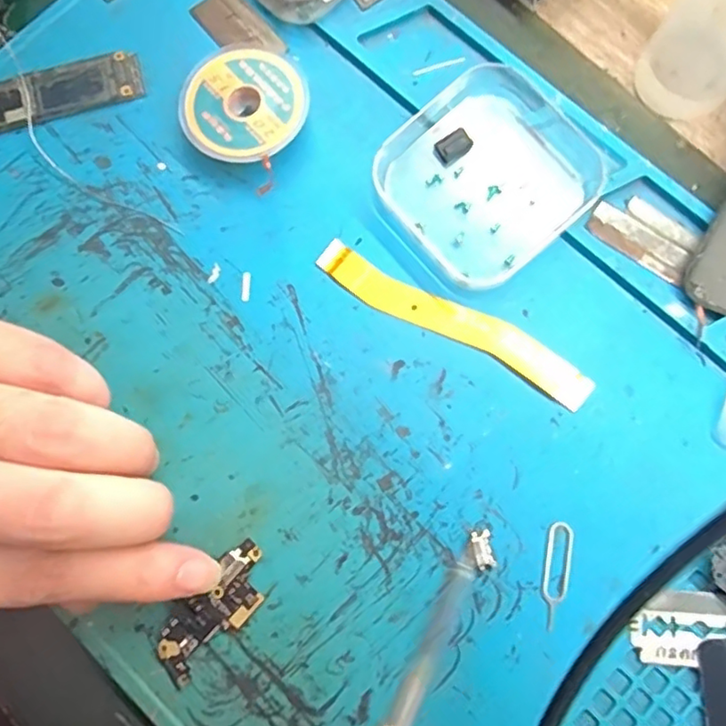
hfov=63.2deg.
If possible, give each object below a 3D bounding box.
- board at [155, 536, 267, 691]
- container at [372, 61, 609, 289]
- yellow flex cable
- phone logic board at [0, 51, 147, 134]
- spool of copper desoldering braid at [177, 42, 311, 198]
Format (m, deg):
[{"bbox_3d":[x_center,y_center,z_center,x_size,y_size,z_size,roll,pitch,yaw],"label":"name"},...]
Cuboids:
[{"bbox_3d":[-0.047,0.078,0.187,0.018,0.004,0.044,39,81,8],"label":"board"},{"bbox_3d":[0.045,-0.067,0.210,0.070,0.013,0.064,-41,81,-6],"label":"container"},{"bbox_3d":[0.031,-0.014,0.204,0.101,0.004,0.016,28,81,6],"label":"yellow flex cable"},{"bbox_3d":[-0.116,-0.101,0.222,0.065,0.005,0.020,-15,79,-2],"label":"phone logic board"},{"bbox_3d":[-0.040,-0.093,0.215,0.043,0.014,0.049,37,82,7],"label":"spool of copper desoldering braid"}]

